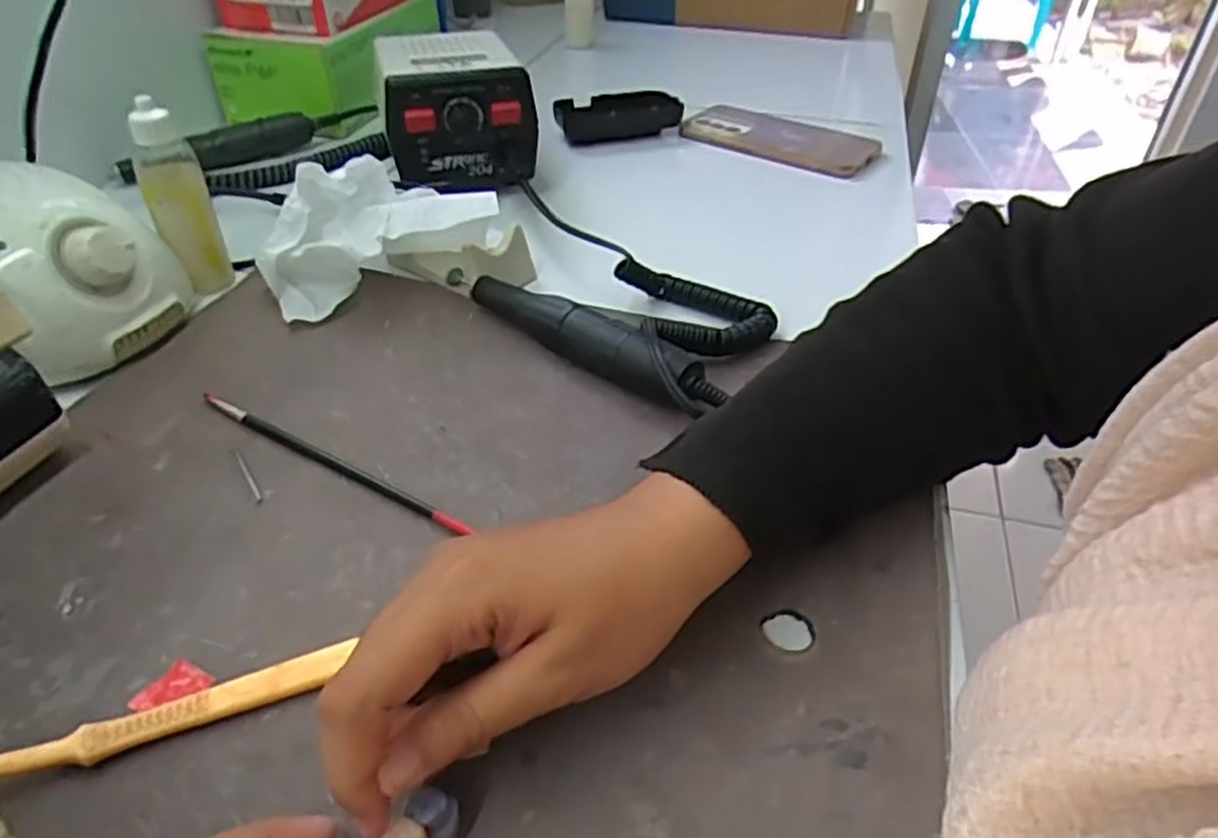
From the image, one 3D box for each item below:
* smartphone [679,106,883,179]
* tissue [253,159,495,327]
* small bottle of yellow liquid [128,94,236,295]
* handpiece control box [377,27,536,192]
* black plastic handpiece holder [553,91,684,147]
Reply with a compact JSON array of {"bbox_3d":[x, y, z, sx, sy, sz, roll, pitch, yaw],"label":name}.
[{"bbox_3d":[0.148,-0.244,0.670,0.162,0.016,0.078,26,46,25],"label":"smartphone"},{"bbox_3d":[-0.131,-0.106,0.439,0.133,0.066,0.077,-7,41,-11],"label":"tissue"},{"bbox_3d":[-0.238,-0.121,0.427,0.031,0.100,0.026,-18,44,-22],"label":"small bottle of yellow liquid"},{"bbox_3d":[-0.111,-0.229,0.565,0.101,0.078,0.126,-8,41,-12],"label":"handpiece control box"},{"bbox_3d":[0.007,-0.266,0.677,0.111,0.023,0.057,-12,42,-16],"label":"black plastic handpiece holder"}]

